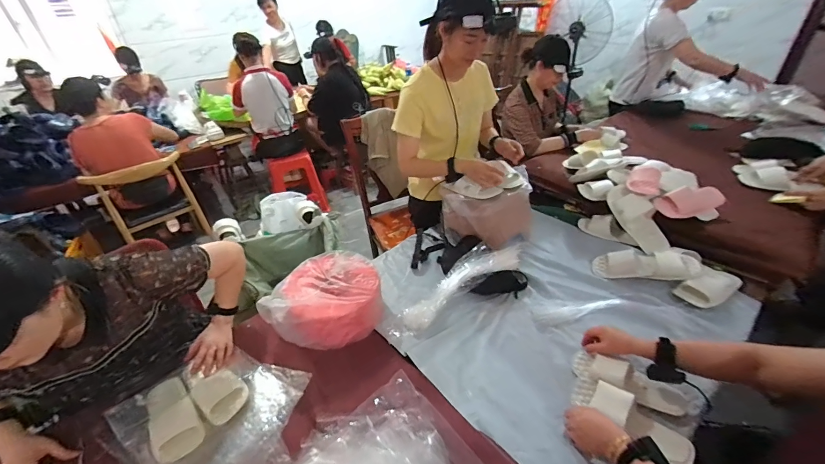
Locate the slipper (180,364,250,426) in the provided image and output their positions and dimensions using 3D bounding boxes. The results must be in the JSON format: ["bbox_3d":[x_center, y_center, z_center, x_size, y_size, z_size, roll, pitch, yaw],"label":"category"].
[{"bbox_3d":[-0.500,0.379,0.875,0.214,0.051,0.097,23,43,33],"label":"slipper"}]

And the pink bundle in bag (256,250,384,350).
[{"bbox_3d":[-0.254,0.191,1.042,0.323,0.152,0.276,-7,34,-4],"label":"pink bundle in bag"}]

